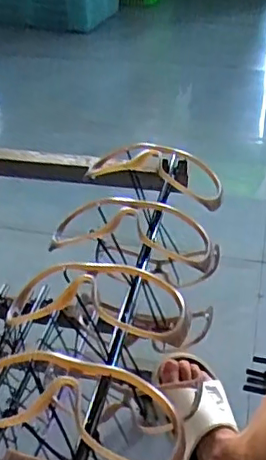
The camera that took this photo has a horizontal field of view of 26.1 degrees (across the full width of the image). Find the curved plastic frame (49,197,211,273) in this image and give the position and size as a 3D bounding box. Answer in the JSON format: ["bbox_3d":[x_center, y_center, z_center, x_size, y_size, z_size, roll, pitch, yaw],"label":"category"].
[{"bbox_3d":[-0.003,0.000,0.464,0.130,0.041,0.044,3,36,7],"label":"curved plastic frame"}]

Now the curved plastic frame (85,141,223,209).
[{"bbox_3d":[0.017,-0.053,0.523,0.129,0.044,0.046,13,38,19],"label":"curved plastic frame"}]

